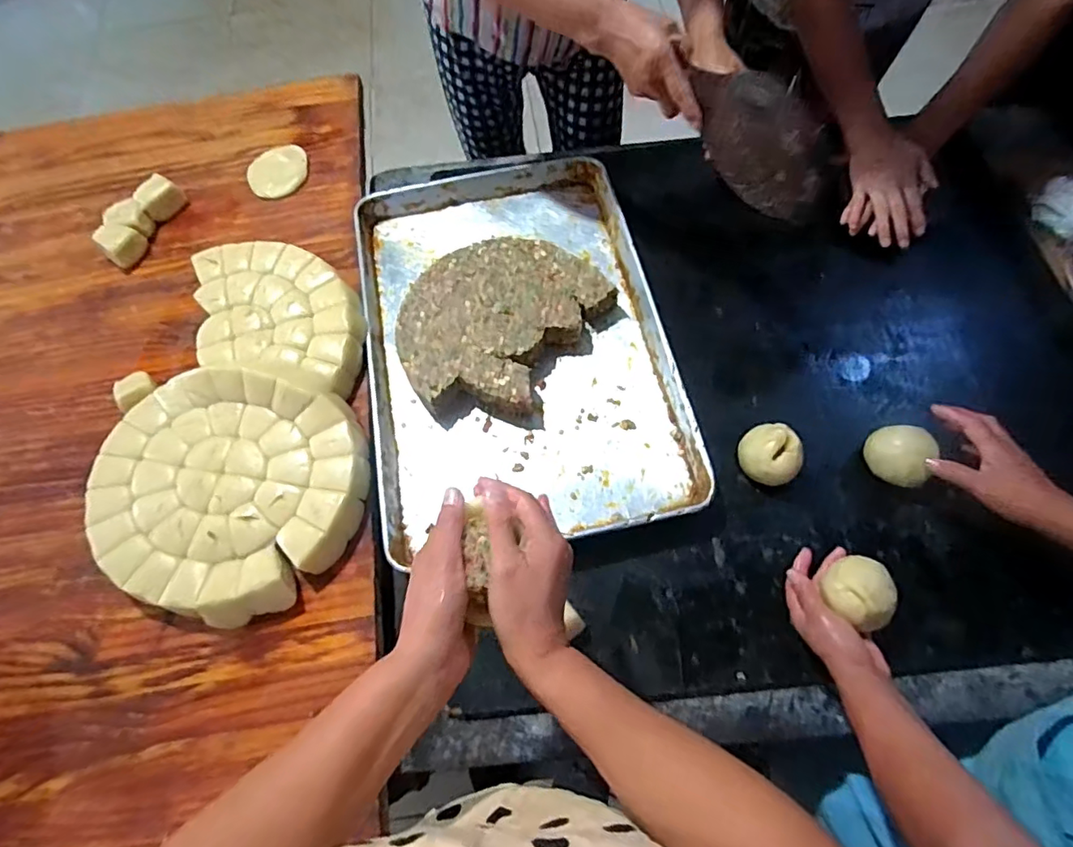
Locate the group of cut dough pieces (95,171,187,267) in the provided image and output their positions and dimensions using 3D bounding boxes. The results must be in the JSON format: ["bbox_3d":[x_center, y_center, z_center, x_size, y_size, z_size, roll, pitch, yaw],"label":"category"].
[{"bbox_3d":[-0.629,-0.322,0.882,0.077,0.044,0.158,19,69,9],"label":"group of cut dough pieces"}]

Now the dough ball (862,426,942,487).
[{"bbox_3d":[0.441,0.040,0.685,0.069,0.058,0.065,-1,67,3],"label":"dough ball"}]

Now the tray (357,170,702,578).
[{"bbox_3d":[-0.034,-0.127,0.793,0.403,0.061,0.606,-11,68,-3],"label":"tray"}]

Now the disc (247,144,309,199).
[{"bbox_3d":[-0.428,-0.419,0.923,0.099,0.020,0.098,-1,67,1],"label":"disc"}]

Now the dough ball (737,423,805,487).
[{"bbox_3d":[0.288,0.041,0.692,0.065,0.062,0.076,-41,71,-13],"label":"dough ball"}]

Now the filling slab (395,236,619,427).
[{"bbox_3d":[-0.061,-0.142,0.795,0.250,0.054,0.293,30,72,13],"label":"filling slab"}]

